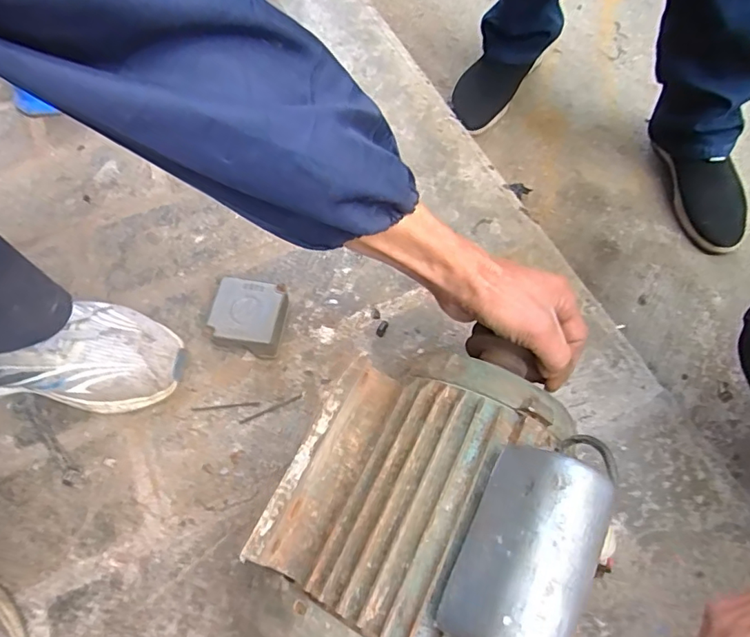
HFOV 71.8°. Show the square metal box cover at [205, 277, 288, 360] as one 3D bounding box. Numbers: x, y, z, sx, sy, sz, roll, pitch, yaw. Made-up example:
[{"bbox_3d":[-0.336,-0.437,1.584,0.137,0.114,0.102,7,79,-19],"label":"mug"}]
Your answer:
[{"bbox_3d":[-0.132,-0.002,0.545,0.074,0.041,0.072,9,66,5],"label":"square metal box cover"}]

